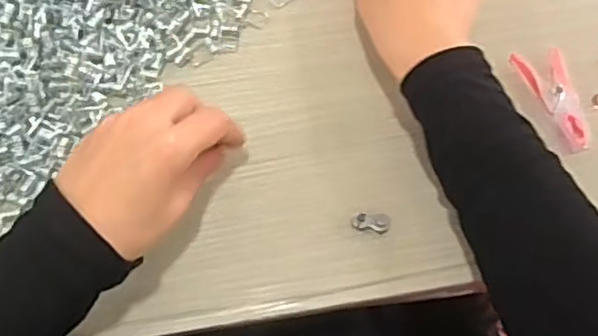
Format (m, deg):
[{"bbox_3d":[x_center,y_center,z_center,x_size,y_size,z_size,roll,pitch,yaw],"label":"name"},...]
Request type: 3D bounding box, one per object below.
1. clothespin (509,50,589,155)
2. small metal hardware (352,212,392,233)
[{"bbox_3d":[0.179,-0.049,0.440,0.030,0.012,0.078,-20,69,-8],"label":"clothespin"},{"bbox_3d":[0.047,0.035,0.410,0.024,0.012,0.009,2,68,1],"label":"small metal hardware"}]

